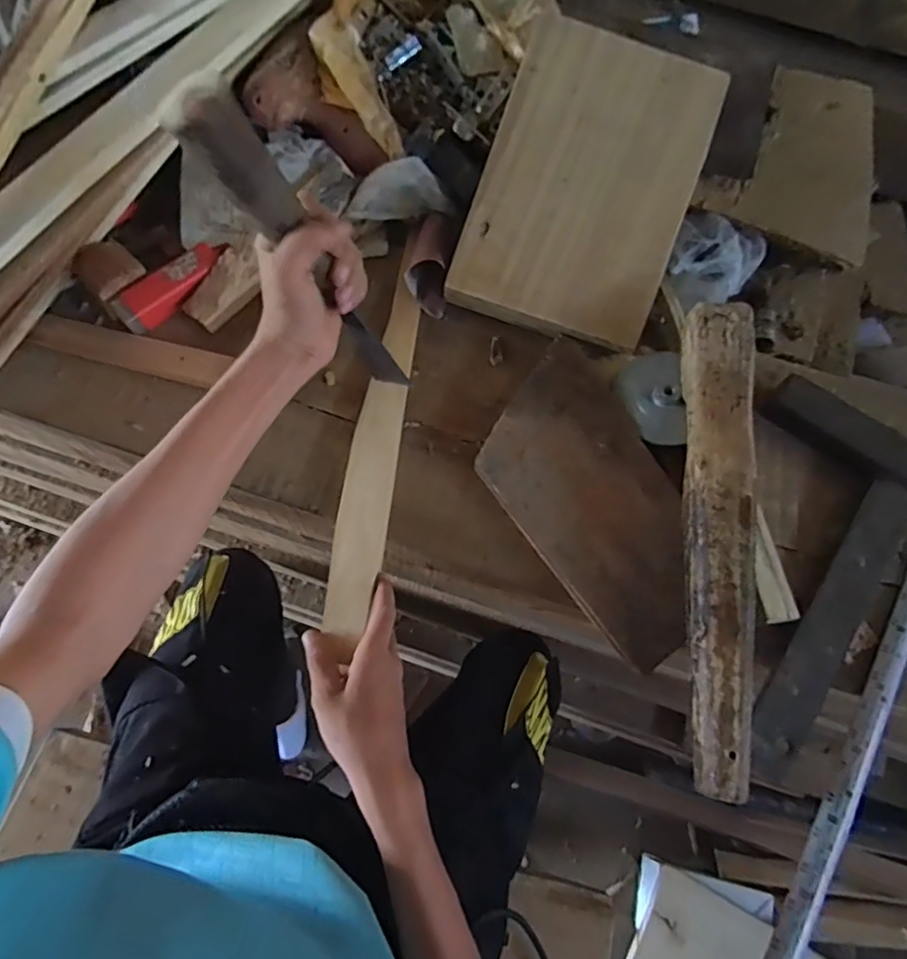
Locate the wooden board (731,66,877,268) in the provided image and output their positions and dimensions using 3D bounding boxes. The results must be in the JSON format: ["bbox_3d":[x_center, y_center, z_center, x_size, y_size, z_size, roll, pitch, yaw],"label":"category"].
[{"bbox_3d":[0.387,-0.343,0.598,0.126,0.018,0.257,21,68,6],"label":"wooden board"}]

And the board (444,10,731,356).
[{"bbox_3d":[0.126,-0.277,0.528,0.189,0.021,0.283,20,86,0],"label":"board"}]

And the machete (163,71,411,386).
[{"bbox_3d":[-0.088,-0.135,0.379,0.030,0.275,0.025,-21,70,6],"label":"machete"}]

